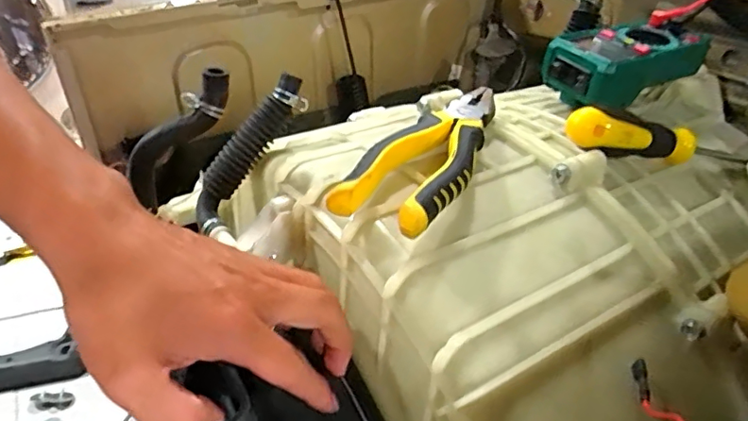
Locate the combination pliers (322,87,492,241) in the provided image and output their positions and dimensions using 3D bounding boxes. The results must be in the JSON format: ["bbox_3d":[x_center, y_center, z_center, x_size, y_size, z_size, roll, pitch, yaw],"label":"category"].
[{"bbox_3d":[0.040,-0.044,0.339,0.057,0.016,0.183,12,35,21],"label":"combination pliers"}]

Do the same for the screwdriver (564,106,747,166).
[{"bbox_3d":[0.209,-0.048,0.392,0.159,0.028,0.025,7,28,-24],"label":"screwdriver"}]

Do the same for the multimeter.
[{"bbox_3d":[0.210,-0.121,0.454,0.130,0.046,0.068,-15,35,-19],"label":"multimeter"}]

